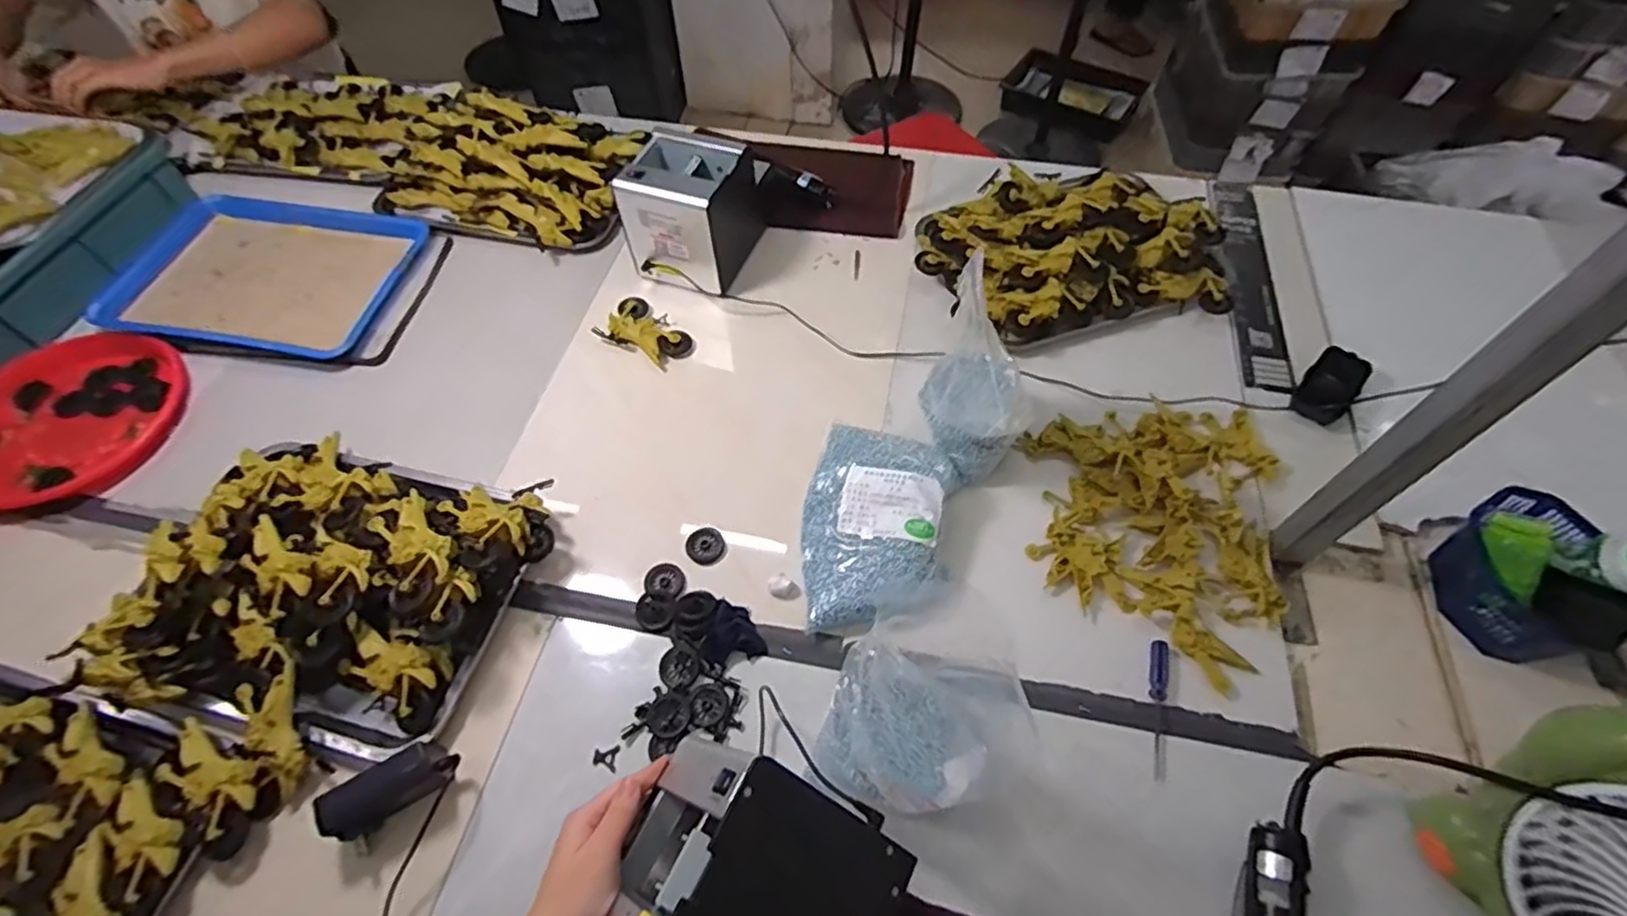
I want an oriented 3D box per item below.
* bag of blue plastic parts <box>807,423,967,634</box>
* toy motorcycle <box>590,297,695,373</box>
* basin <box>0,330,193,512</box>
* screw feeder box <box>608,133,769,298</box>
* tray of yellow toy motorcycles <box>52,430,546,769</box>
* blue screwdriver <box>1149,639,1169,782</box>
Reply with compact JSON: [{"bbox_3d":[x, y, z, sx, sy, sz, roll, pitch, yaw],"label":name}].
[{"bbox_3d":[0.064,0.062,0.687,0.149,0.053,0.230,9,60,8],"label":"bag of blue plastic parts"},{"bbox_3d":[-0.204,-0.156,0.857,0.111,0.032,0.078,27,61,17],"label":"toy motorcycle"},{"bbox_3d":[-0.841,-0.049,0.770,0.216,0.048,0.233,15,58,10],"label":"basin"},{"bbox_3d":[-0.152,-0.321,0.881,0.126,0.138,0.158,20,59,13],"label":"screw feeder box"},{"bbox_3d":[-0.440,0.109,0.628,0.306,0.075,0.273,14,58,9],"label":"tray of yellow toy motorcycles"},{"bbox_3d":[0.300,0.215,0.598,0.016,0.009,0.120,13,61,10],"label":"blue screwdriver"}]

